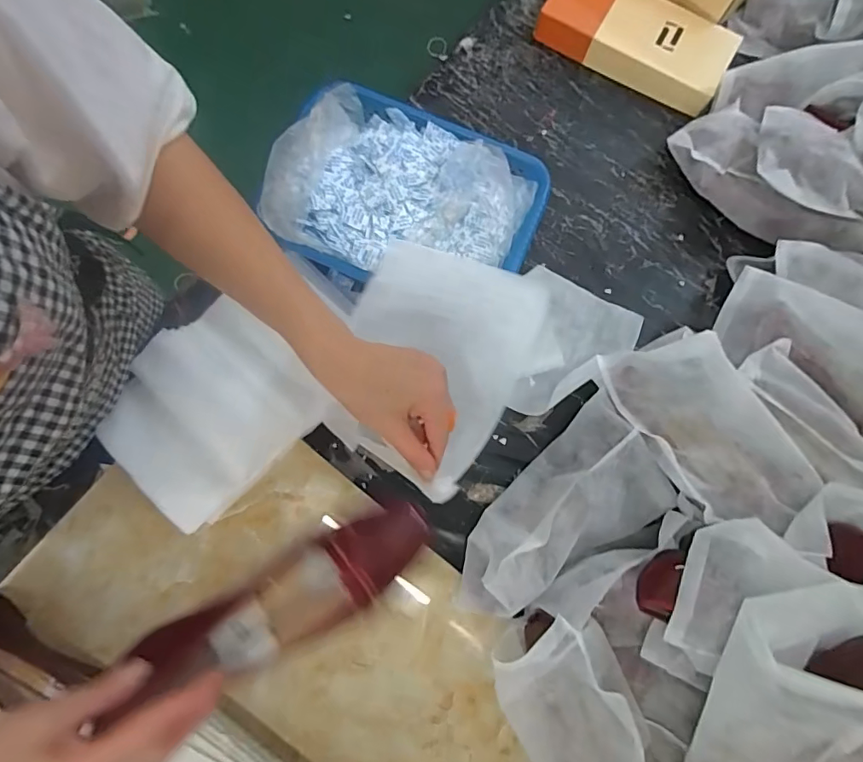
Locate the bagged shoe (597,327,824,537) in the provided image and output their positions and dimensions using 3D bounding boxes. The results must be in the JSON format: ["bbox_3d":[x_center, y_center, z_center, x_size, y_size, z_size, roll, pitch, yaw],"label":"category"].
[{"bbox_3d":[0.310,0.045,0.575,0.123,0.080,0.213,-37,63,20],"label":"bagged shoe"}]

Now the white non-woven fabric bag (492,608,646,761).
[{"bbox_3d":[0.154,0.360,0.487,0.120,0.124,0.272,-23,79,-6],"label":"white non-woven fabric bag"}]

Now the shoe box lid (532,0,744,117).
[{"bbox_3d":[0.307,-0.518,0.737,0.275,0.039,0.140,29,79,5],"label":"shoe box lid"}]

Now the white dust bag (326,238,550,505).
[{"bbox_3d":[0.001,-0.032,0.509,0.191,0.103,0.256,22,78,3],"label":"white dust bag"}]

